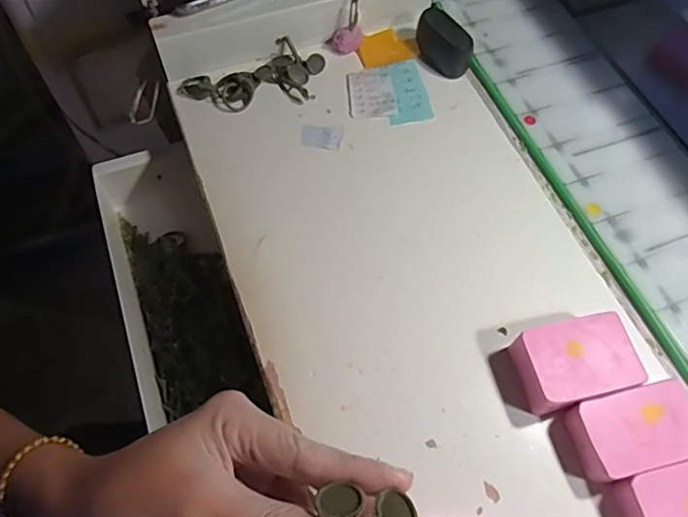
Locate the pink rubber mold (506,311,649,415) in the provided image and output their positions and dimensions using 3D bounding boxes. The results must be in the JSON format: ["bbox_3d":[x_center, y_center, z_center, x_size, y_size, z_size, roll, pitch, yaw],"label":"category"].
[{"bbox_3d":[0.148,0.069,0.353,0.071,0.031,0.050,-11,64,-6],"label":"pink rubber mold"}]

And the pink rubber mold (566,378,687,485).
[{"bbox_3d":[0.179,0.106,0.336,0.073,0.026,0.045,-13,64,-7],"label":"pink rubber mold"}]

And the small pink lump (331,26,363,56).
[{"bbox_3d":[0.004,-0.200,0.499,0.029,0.017,0.017,-6,63,-3],"label":"small pink lump"}]

